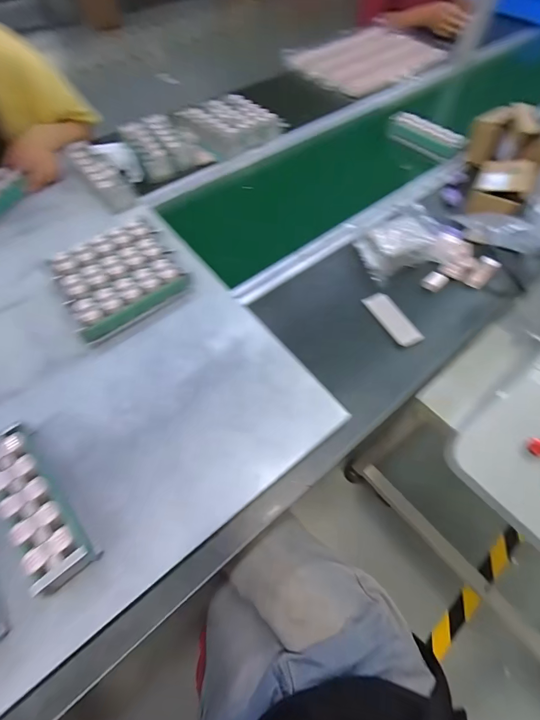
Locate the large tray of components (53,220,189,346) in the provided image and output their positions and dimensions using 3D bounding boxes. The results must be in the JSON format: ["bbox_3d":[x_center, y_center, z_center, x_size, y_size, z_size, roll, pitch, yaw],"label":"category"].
[{"bbox_3d":[-0.250,-0.140,0.547,0.192,0.044,0.188,-31,66,-17],"label":"large tray of components"}]

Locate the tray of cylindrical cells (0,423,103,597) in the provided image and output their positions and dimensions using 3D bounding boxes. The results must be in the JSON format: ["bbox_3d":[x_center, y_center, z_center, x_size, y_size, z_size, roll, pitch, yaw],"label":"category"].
[{"bbox_3d":[-0.269,0.161,0.376,0.056,0.047,0.190,-37,67,-20],"label":"tray of cylindrical cells"}]

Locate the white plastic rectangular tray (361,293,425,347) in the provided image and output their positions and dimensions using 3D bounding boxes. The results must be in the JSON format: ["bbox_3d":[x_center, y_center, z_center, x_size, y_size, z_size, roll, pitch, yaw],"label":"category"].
[{"bbox_3d":[0.215,-0.074,0.573,0.047,0.005,0.116,-25,64,-15],"label":"white plastic rectangular tray"}]

